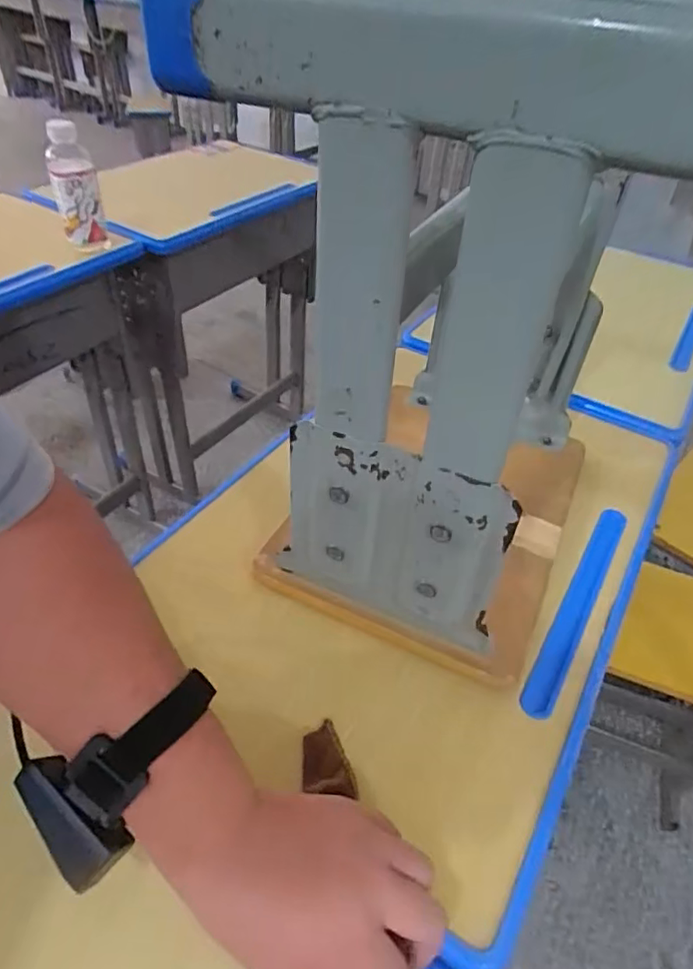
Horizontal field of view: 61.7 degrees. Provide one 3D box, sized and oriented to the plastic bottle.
[{"bbox_3d":[-0.411,-0.447,0.882,0.064,0.168,0.062,-13,48,-18],"label":"plastic bottle"}]

